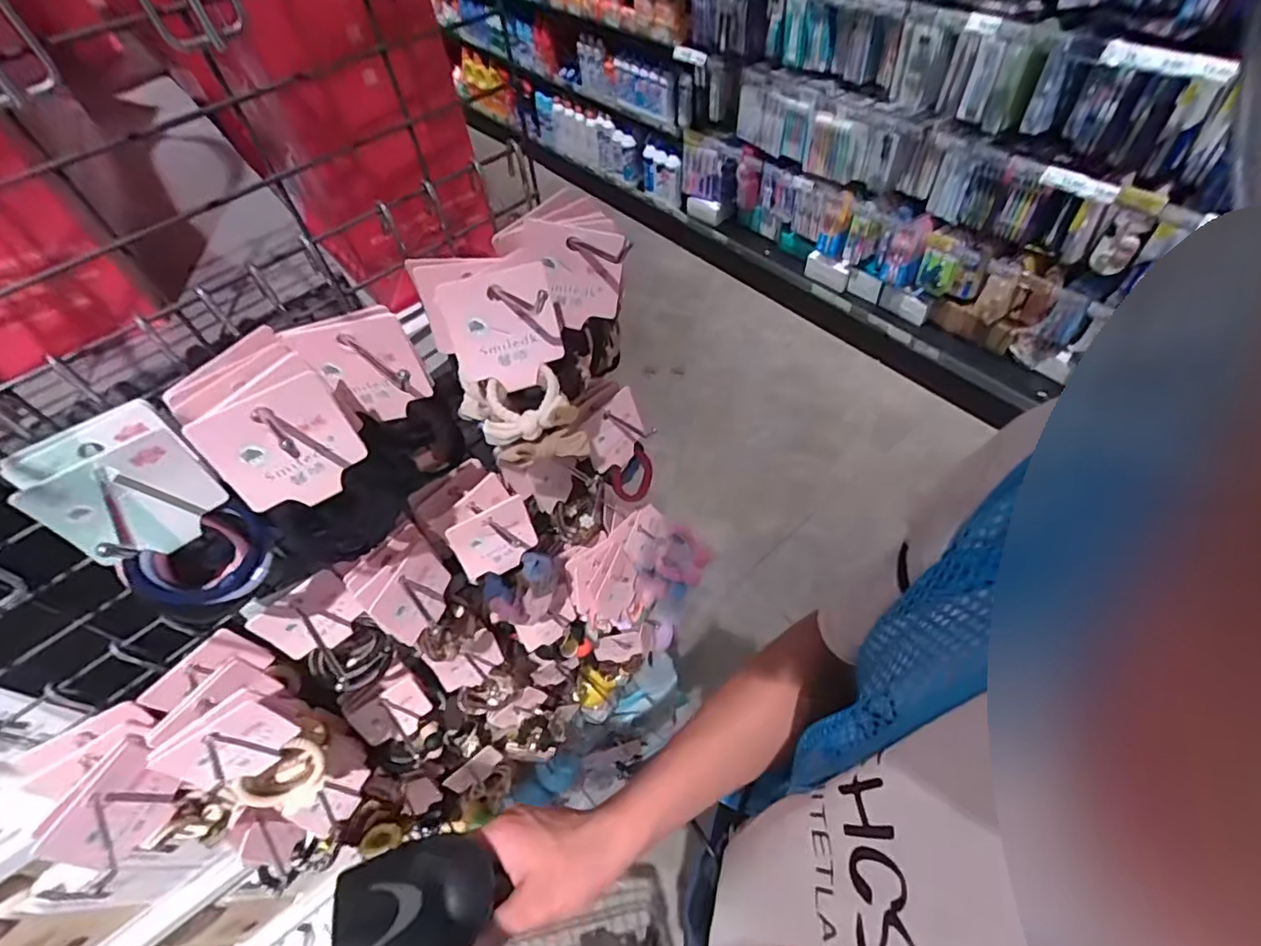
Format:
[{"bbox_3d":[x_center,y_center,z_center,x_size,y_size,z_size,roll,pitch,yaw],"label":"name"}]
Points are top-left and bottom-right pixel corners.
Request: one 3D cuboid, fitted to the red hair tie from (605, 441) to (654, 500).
[{"bbox_3d":[0.002,0.001,0.474,0.042,0.052,0.017,-39,59,-21],"label":"red hair tie"}]

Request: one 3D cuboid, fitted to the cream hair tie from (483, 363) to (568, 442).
[{"bbox_3d":[-0.057,-0.035,0.299,0.045,0.008,0.034,-19,90,-10],"label":"cream hair tie"}]

